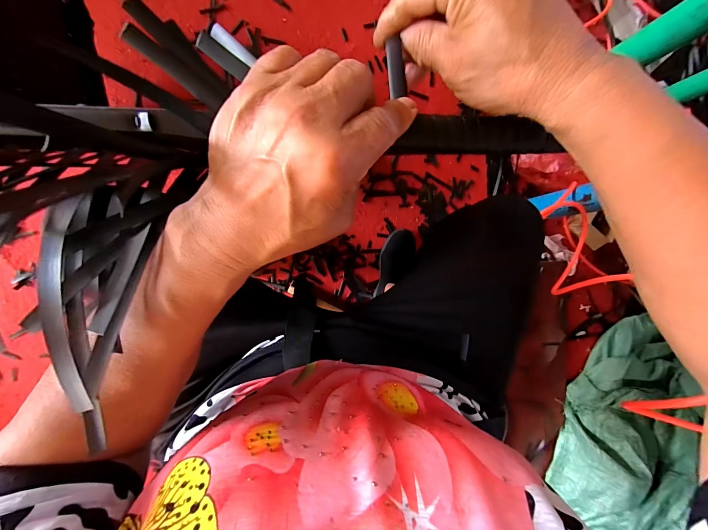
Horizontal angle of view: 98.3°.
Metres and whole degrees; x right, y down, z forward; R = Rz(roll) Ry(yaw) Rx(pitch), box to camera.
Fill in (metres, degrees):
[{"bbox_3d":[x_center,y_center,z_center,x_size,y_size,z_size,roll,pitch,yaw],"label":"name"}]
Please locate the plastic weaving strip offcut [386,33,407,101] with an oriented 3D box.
[{"bbox_3d":[0.025,-0.115,0.179,0.009,0.004,0.034,-5,88,-8],"label":"plastic weaving strip offcut"}]

